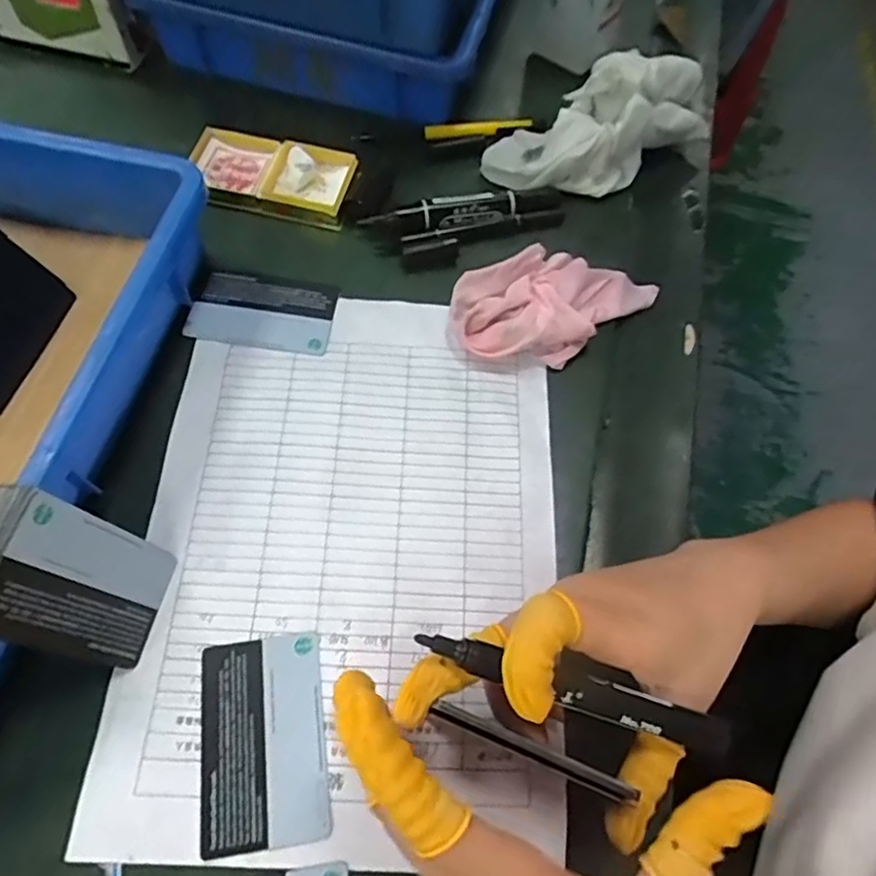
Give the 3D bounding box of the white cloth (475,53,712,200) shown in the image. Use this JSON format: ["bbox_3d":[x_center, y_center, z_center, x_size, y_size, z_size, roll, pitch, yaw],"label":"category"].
[{"bbox_3d":[0.123,-0.227,0.429,0.182,0.057,0.080,-25,68,-15],"label":"white cloth"}]

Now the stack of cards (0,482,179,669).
[{"bbox_3d":[-0.153,0.061,0.259,0.015,0.089,0.054,1,62,21],"label":"stack of cards"}]

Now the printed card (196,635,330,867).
[{"bbox_3d":[-0.078,0.133,0.274,0.053,0.004,0.083,-7,65,-7],"label":"printed card"}]

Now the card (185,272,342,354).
[{"bbox_3d":[-0.106,-0.077,0.373,0.083,0.004,0.050,8,64,0],"label":"card"}]

